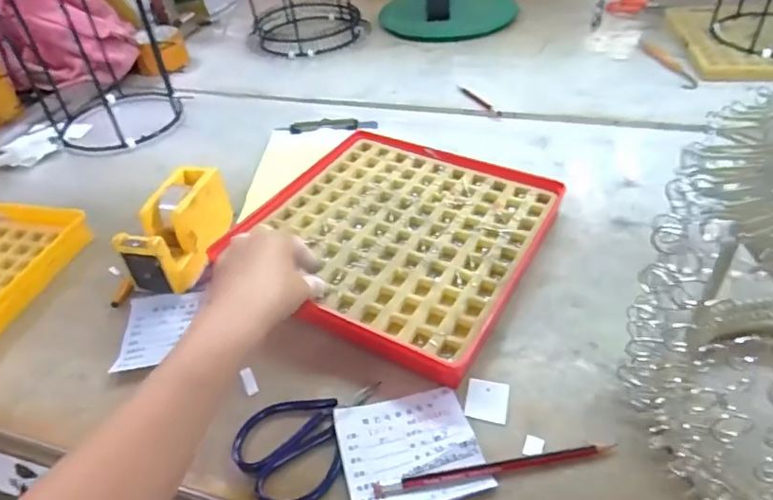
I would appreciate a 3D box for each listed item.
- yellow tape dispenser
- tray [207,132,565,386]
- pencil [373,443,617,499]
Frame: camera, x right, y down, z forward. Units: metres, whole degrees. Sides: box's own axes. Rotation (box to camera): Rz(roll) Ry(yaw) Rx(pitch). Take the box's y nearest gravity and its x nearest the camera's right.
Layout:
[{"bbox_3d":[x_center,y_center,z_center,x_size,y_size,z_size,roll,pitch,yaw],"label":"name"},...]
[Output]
[{"bbox_3d":[-0.210,-0.017,0.542,0.052,0.076,0.125,4,43,12],"label":"yellow tape dispenser"},{"bbox_3d":[0.006,-0.018,0.547,0.272,0.031,0.271,19,48,26],"label":"tray"},{"bbox_3d":[0.075,0.150,0.367,0.167,0.007,0.009,-10,42,-3],"label":"pencil"}]

